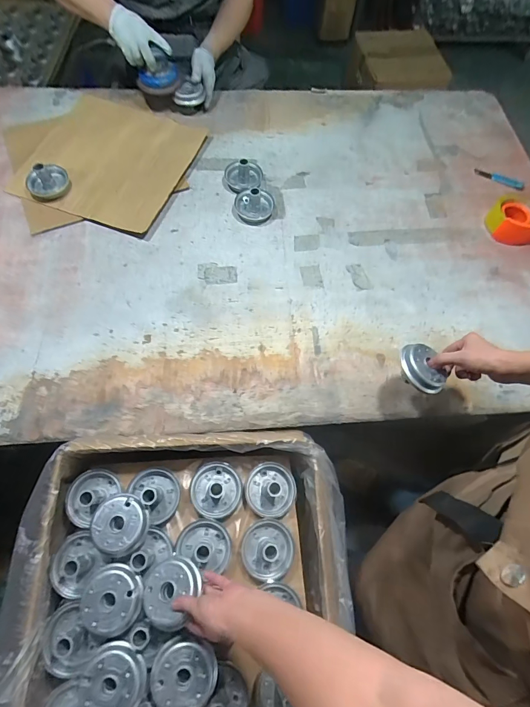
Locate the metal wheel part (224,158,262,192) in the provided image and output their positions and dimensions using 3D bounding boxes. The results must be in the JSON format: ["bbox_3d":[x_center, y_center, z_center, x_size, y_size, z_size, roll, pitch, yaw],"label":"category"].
[{"bbox_3d":[-0.055,-0.457,0.879,0.096,0.054,0.109,4,65,0],"label":"metal wheel part"}]

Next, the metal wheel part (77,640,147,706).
[{"bbox_3d":[-0.217,0.463,0.498,0.090,0.039,0.086,11,65,3],"label":"metal wheel part"}]

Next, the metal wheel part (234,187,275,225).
[{"bbox_3d":[-0.027,-0.358,0.826,0.094,0.054,0.102,6,65,1],"label":"metal wheel part"}]

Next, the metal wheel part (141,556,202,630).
[{"bbox_3d":[-0.146,0.361,0.536,0.087,0.038,0.088,-7,51,9],"label":"metal wheel part"}]

